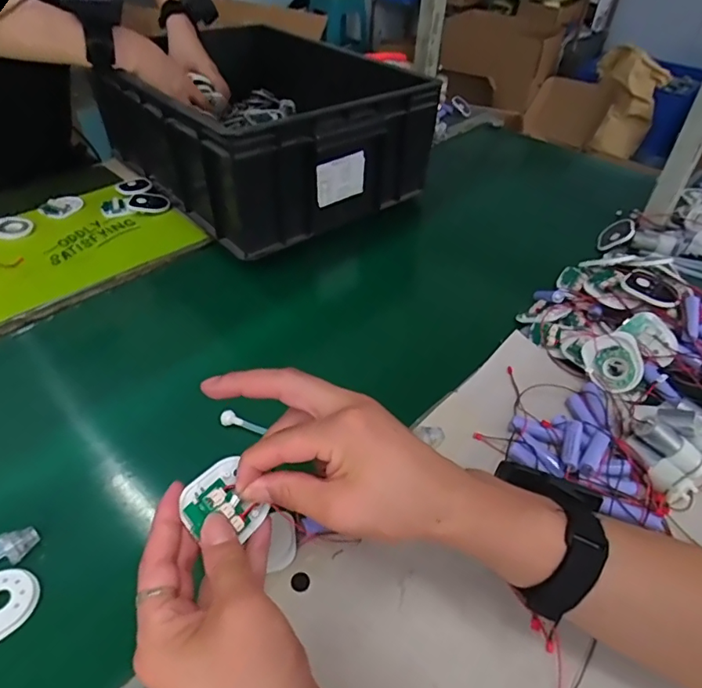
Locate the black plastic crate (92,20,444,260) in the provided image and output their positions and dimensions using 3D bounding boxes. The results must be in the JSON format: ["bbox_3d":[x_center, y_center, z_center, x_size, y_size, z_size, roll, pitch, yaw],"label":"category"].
[{"bbox_3d":[-0.156,-0.376,0.836,0.375,0.164,0.512,-27,52,-28],"label":"black plastic crate"}]

